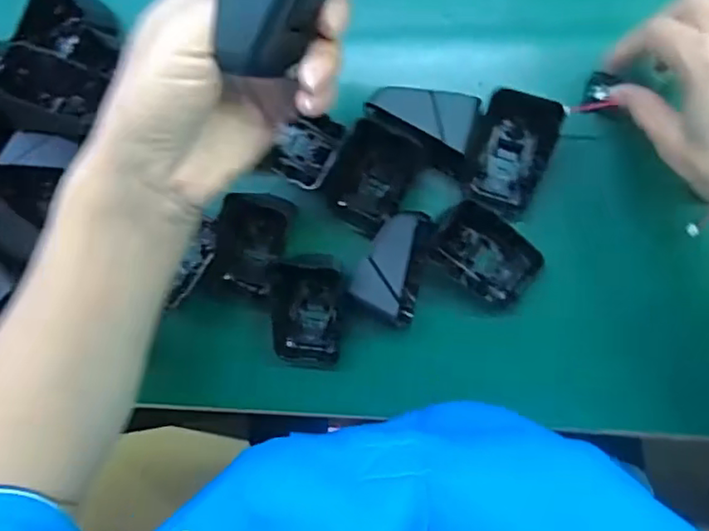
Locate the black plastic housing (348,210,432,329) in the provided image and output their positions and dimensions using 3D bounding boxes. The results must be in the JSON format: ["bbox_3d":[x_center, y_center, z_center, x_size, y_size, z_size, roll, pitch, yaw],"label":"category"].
[{"bbox_3d":[0.022,0.000,0.368,0.039,0.042,0.069,13,91,6],"label":"black plastic housing"}]

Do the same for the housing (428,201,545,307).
[{"bbox_3d":[0.079,-0.006,0.373,0.063,0.026,0.044,39,93,5],"label":"housing"}]

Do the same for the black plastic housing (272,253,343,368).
[{"bbox_3d":[-0.030,0.028,0.387,0.043,0.026,0.070,4,90,6],"label":"black plastic housing"}]

